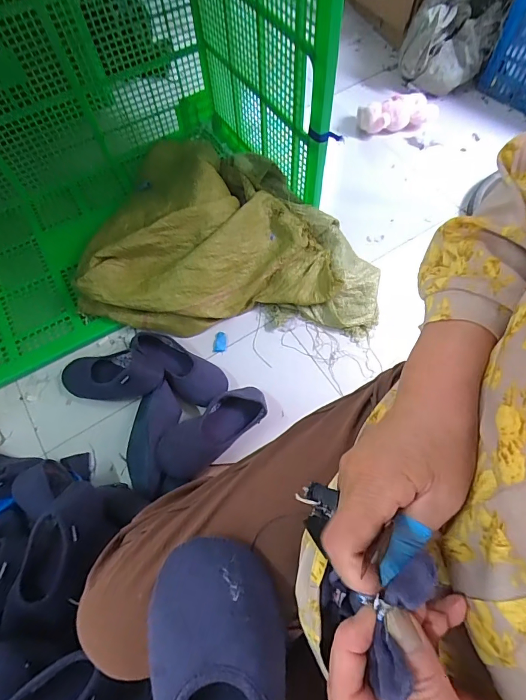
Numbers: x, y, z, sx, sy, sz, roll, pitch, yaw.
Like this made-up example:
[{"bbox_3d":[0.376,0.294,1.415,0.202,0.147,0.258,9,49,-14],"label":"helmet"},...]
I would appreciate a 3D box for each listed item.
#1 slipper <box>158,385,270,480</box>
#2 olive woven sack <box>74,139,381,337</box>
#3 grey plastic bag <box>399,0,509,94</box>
[{"bbox_3d":[-0.092,0.150,0.776,0.256,0.060,0.093,-34,67,-33],"label":"slipper"},{"bbox_3d":[-0.074,-0.274,0.959,0.663,0.182,0.432,0,65,2],"label":"olive woven sack"},{"bbox_3d":[0.559,-0.923,1.188,0.253,0.240,0.155,7,65,5],"label":"grey plastic bag"}]

